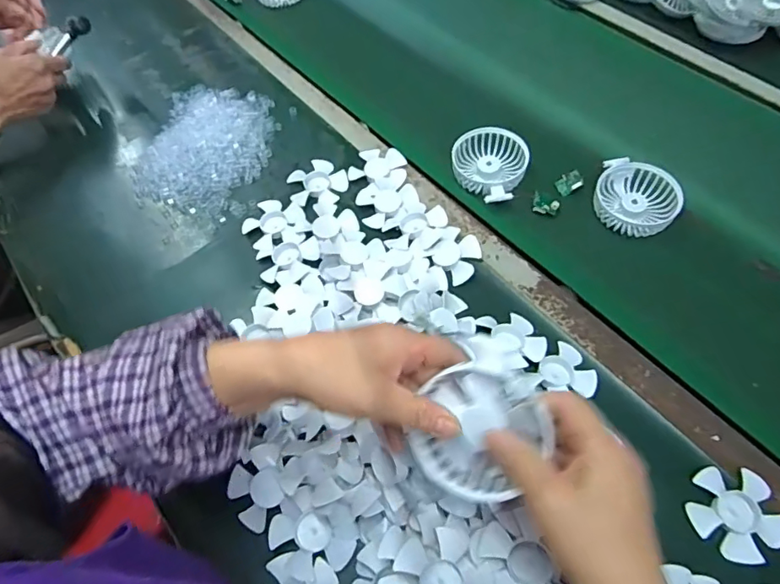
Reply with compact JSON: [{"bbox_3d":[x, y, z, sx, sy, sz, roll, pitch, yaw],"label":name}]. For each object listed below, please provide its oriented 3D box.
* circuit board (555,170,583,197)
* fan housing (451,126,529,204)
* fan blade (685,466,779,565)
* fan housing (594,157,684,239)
[{"bbox_3d":[0.211,-0.129,0.610,0.032,0.007,0.024,-31,67,9],"label":"circuit board"},{"bbox_3d":[0.117,-0.149,0.619,0.086,0.029,0.106,12,60,10],"label":"fan housing"},{"bbox_3d":[0.279,0.176,0.417,0.068,0.009,0.069,-1,58,2],"label":"fan blade"},{"bbox_3d":[0.278,-0.105,0.585,0.086,0.029,0.086,-1,58,2],"label":"fan housing"}]

